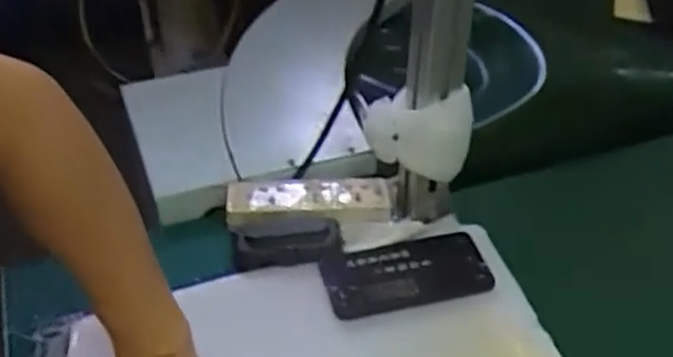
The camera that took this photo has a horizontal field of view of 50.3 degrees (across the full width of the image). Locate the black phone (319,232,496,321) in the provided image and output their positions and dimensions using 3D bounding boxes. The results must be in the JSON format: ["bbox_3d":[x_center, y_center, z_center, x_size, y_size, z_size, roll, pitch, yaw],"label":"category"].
[{"bbox_3d":[0.066,0.088,0.686,0.153,0.006,0.083,-8,39,-13],"label":"black phone"}]

